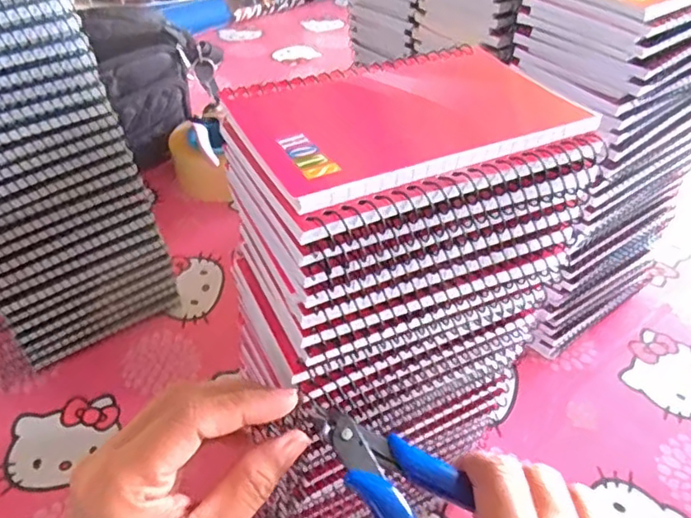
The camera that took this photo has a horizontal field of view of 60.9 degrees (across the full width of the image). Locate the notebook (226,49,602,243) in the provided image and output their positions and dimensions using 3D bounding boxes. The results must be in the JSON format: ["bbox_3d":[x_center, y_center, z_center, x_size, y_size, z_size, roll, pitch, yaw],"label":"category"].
[{"bbox_3d":[0.026,-0.053,0.233,0.128,0.011,0.085,-17,45,-20],"label":"notebook"}]

